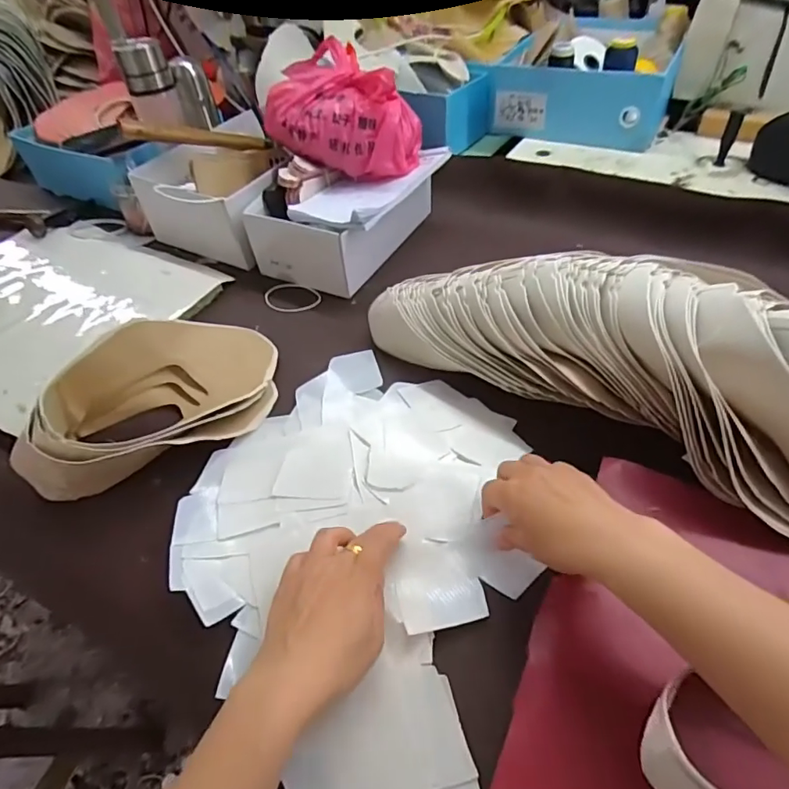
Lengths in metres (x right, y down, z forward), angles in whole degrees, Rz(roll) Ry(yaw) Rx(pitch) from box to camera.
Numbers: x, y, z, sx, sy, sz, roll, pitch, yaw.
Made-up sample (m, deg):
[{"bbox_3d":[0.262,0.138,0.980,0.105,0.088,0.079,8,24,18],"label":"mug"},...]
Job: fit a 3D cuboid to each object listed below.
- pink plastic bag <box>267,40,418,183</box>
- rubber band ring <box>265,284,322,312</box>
[{"bbox_3d":[-0.061,-0.373,0.660,0.187,0.101,0.130,8,50,10],"label":"pink plastic bag"},{"bbox_3d":[-0.137,-0.127,0.661,0.078,0.006,0.057,21,54,20],"label":"rubber band ring"}]

